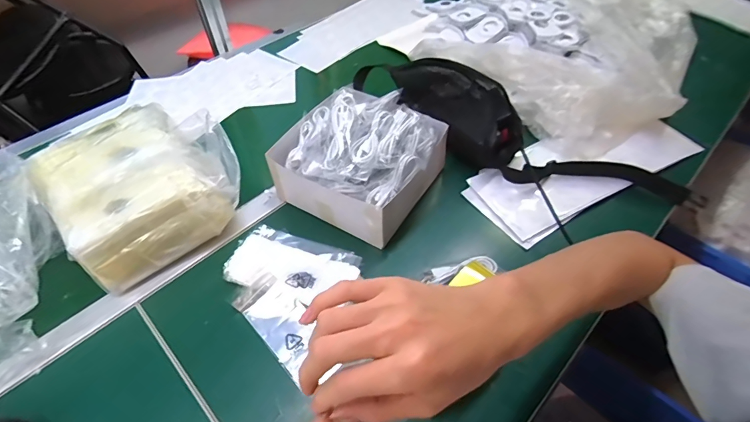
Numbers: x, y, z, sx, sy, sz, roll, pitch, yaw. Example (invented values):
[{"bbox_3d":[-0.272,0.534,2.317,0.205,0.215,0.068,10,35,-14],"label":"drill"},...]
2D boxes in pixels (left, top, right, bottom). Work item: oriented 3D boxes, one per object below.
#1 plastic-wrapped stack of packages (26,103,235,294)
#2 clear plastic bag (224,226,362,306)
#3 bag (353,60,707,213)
[{"bbox_3d":[-0.349,-0.028,0.576,0.194,0.125,0.227,-33,58,-22],"label":"plastic-wrapped stack of packages"},{"bbox_3d":[-0.115,0.074,0.555,0.176,0.016,0.098,15,53,13],"label":"clear plastic bag"},{"bbox_3d":[0.213,-0.133,0.662,0.597,0.090,0.147,23,56,19],"label":"bag"}]

